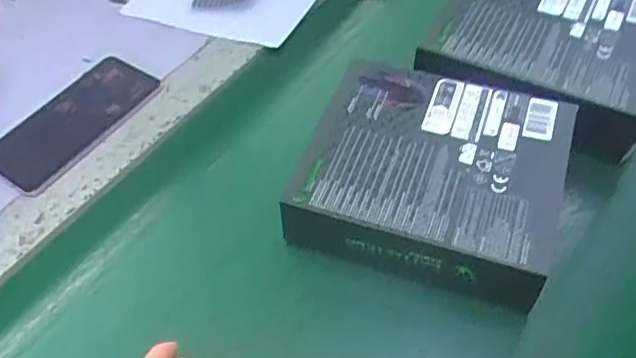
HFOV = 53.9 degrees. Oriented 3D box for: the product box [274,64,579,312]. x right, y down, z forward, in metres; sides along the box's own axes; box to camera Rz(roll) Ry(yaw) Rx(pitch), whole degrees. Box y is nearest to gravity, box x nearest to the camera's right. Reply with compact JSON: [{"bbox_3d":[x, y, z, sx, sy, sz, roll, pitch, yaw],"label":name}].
[{"bbox_3d":[0.086,-0.002,0.477,0.181,0.062,0.166,18,56,15],"label":"product box"}]

